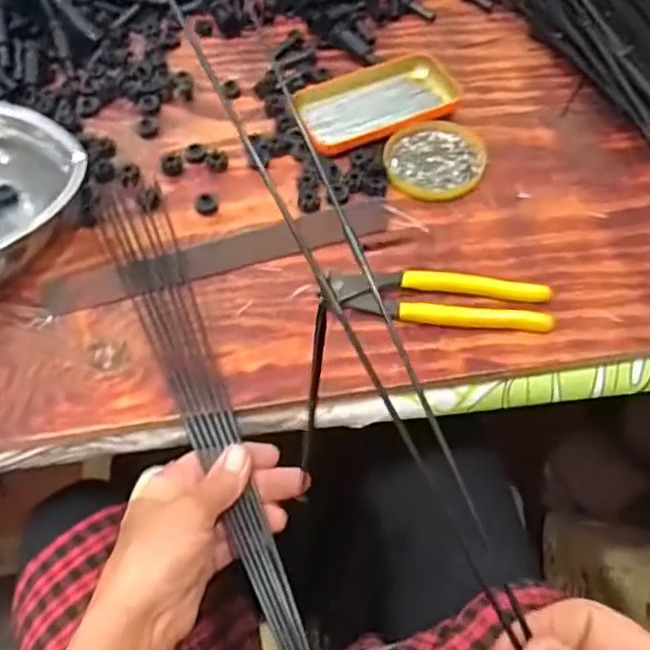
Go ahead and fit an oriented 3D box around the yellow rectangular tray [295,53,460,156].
[{"bbox_3d":[0.046,-0.200,0.586,0.146,0.012,0.082,-24,58,-13],"label":"yellow rectangular tray"}]

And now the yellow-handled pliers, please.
[{"bbox_3d":[0.084,-0.019,0.475,0.153,0.017,0.041,3,56,5],"label":"yellow-handled pliers"}]

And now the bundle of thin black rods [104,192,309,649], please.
[{"bbox_3d":[-0.055,0.109,0.422,0.034,0.015,0.511,-21,66,-11],"label":"bundle of thin black rods"}]

